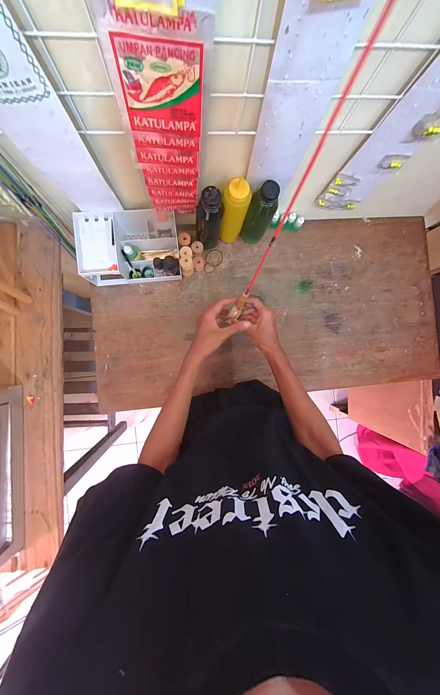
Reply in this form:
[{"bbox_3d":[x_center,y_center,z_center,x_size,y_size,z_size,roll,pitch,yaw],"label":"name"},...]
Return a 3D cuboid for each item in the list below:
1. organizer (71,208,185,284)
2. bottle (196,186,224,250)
[{"bbox_3d":[-0.217,-0.252,0.609,0.238,0.105,0.153,-7,90,-6],"label":"organizer"},{"bbox_3d":[-0.025,-0.298,0.578,0.063,0.190,0.054,8,88,-5],"label":"bottle"}]

